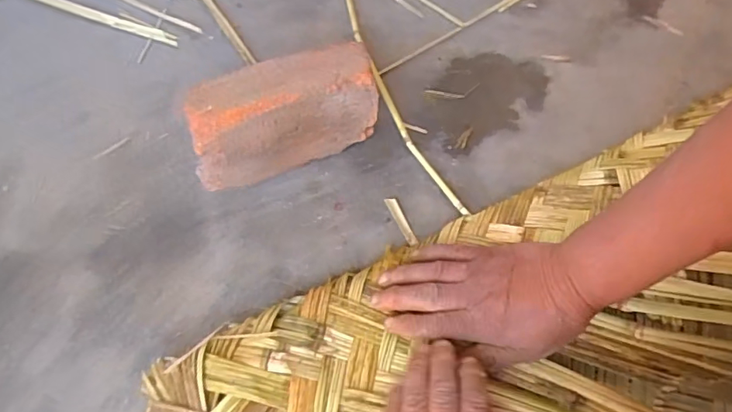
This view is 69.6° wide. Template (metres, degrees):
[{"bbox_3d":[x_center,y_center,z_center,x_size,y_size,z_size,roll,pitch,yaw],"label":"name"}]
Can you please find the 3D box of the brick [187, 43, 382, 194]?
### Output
[{"bbox_3d":[-0.073,-0.073,0.463,0.156,0.112,0.044,-21,69,-13],"label":"brick"}]

